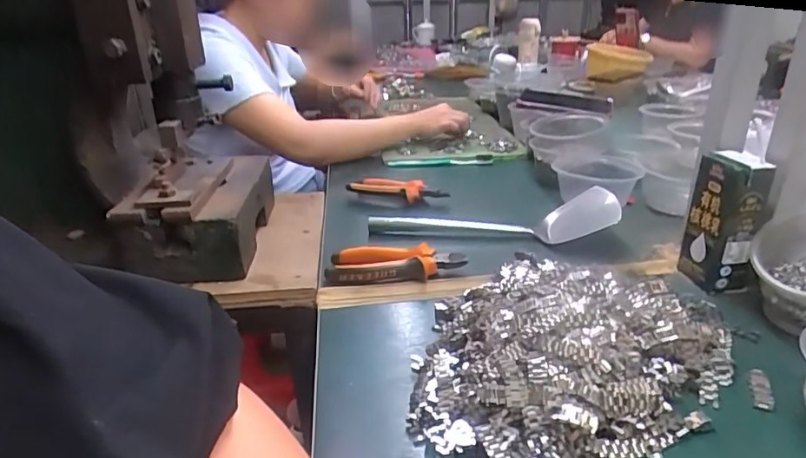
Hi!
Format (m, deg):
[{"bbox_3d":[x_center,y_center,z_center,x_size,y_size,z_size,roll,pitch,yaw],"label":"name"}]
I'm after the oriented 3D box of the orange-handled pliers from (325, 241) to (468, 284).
[{"bbox_3d":[-0.008,0.038,0.569,0.142,0.029,0.046,-2,25,0],"label":"orange-handled pliers"}]

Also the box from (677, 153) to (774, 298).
[{"bbox_3d":[0.322,-0.008,0.522,0.055,0.131,0.064,-8,26,-13],"label":"box"}]

